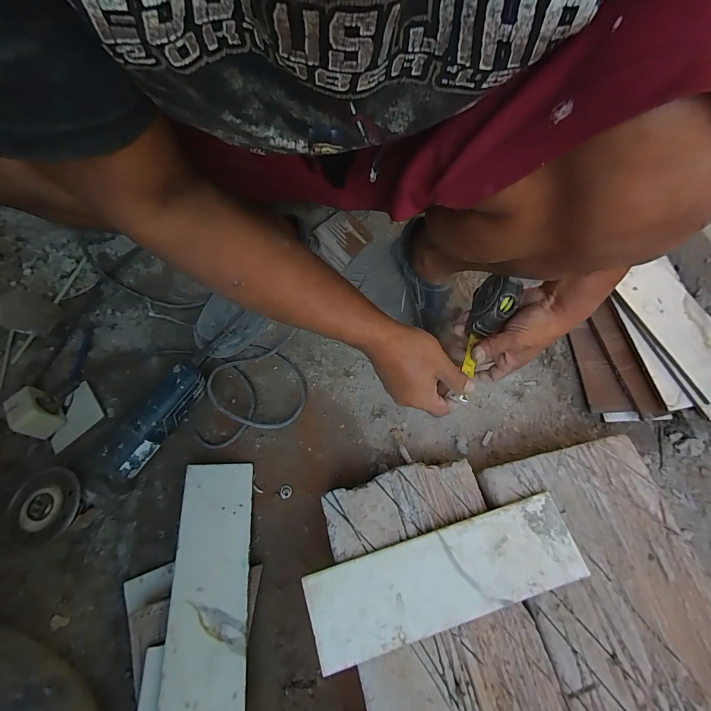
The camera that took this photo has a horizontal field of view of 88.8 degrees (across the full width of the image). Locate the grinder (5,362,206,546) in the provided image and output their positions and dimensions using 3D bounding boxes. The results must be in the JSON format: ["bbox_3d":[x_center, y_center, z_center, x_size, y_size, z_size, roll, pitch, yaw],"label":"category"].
[{"bbox_3d":[-0.322,0.135,0.514,0.086,0.086,0.280,39,73,20],"label":"grinder"}]

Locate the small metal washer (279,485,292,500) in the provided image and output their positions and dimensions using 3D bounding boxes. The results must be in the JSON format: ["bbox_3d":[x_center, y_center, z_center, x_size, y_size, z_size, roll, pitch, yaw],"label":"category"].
[{"bbox_3d":[-0.102,0.198,0.526,0.018,0.004,0.019,-1,66,2],"label":"small metal washer"}]

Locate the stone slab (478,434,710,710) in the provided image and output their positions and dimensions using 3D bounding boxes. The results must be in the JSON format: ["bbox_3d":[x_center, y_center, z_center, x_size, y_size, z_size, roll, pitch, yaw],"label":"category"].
[{"bbox_3d":[0.286,0.247,0.405,0.193,0.020,0.282,-13,66,-3],"label":"stone slab"}]

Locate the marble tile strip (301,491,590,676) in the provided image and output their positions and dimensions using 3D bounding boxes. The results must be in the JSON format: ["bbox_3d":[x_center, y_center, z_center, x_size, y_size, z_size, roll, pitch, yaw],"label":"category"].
[{"bbox_3d":[0.098,0.245,0.404,0.298,0.016,0.089,-17,67,-5],"label":"marble tile strip"}]

